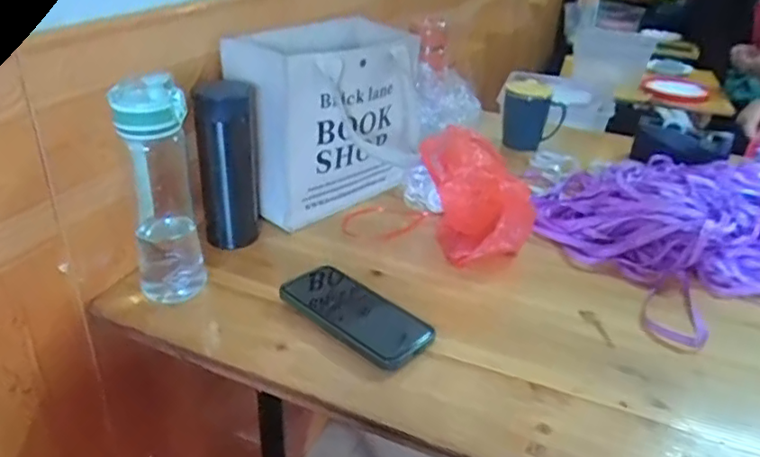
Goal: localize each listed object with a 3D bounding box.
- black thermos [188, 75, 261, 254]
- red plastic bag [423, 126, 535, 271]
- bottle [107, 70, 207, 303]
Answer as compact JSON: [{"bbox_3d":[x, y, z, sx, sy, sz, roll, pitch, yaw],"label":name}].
[{"bbox_3d":[-0.182,-0.078,0.733,0.071,0.192,0.063,-4,31,-12],"label":"black thermos"},{"bbox_3d":[0.119,-0.040,0.749,0.092,0.135,0.136,-14,34,-26],"label":"red plastic bag"},{"bbox_3d":[-0.223,-0.038,0.618,0.067,0.230,0.054,-6,31,-15],"label":"bottle"}]

